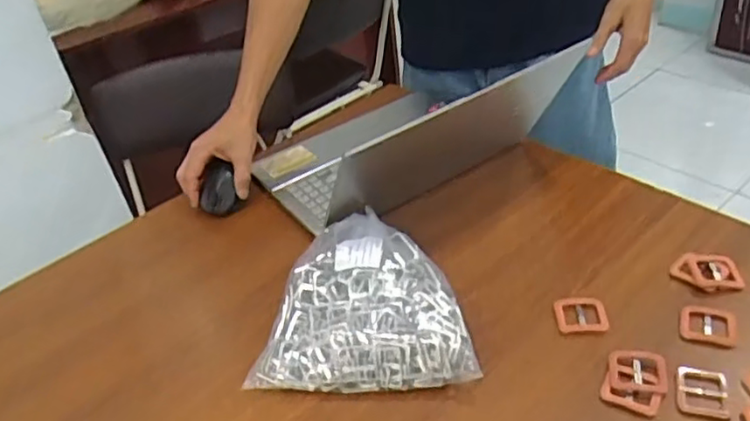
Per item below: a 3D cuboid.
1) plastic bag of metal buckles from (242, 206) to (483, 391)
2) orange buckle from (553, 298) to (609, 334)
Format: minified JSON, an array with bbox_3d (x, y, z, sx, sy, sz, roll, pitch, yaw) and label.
[{"bbox_3d":[-0.006,0.097,0.704,0.216,0.068,0.193,-1,38,8],"label":"plastic bag of metal buckles"},{"bbox_3d":[0.223,0.113,0.700,0.054,0.005,0.047,-3,38,7],"label":"orange buckle"}]

